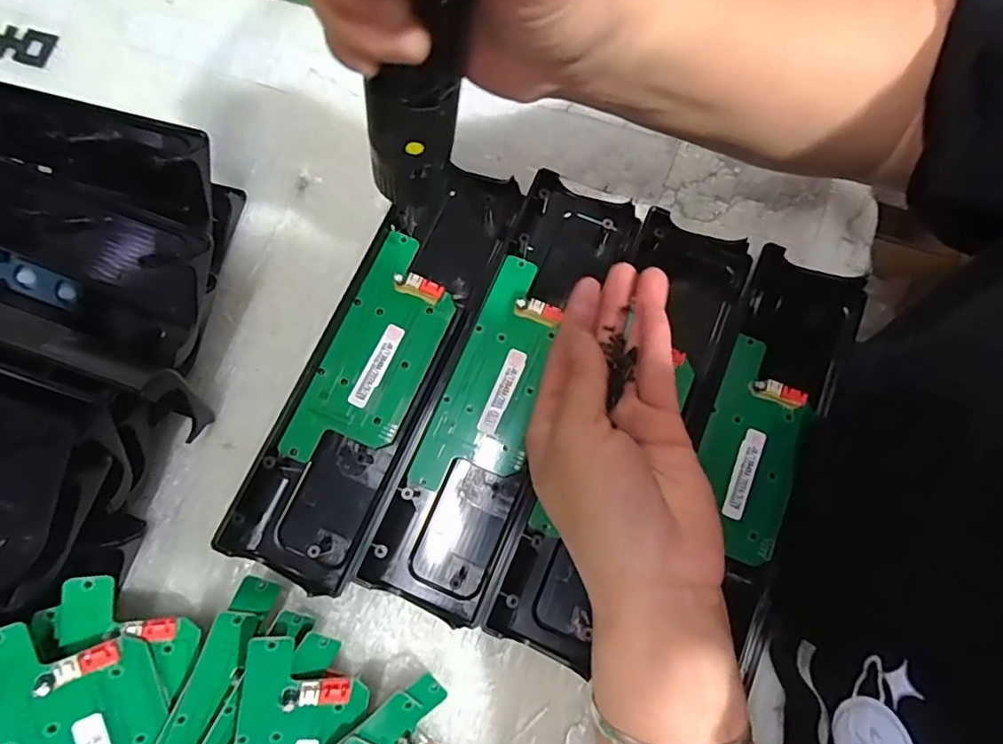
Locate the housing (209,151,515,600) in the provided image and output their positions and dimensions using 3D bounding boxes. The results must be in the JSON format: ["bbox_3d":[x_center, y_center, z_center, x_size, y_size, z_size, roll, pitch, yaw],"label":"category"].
[{"bbox_3d":[-0.067,-0.008,0.309,0.067,0.017,0.244,24,78,4],"label":"housing"}]

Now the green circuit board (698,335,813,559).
[{"bbox_3d":[0.136,0.040,0.299,0.049,0.011,0.113,22,78,3],"label":"green circuit board"}]

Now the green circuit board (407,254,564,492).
[{"bbox_3d":[0.000,0.004,0.306,0.050,0.014,0.134,22,78,3],"label":"green circuit board"}]

